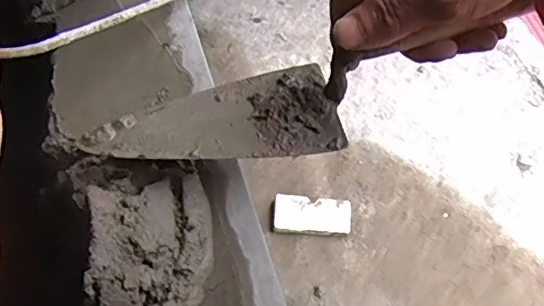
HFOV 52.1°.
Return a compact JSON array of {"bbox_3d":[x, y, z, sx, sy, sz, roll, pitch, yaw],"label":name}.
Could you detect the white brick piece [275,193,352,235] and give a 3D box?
[{"bbox_3d":[0.109,0.167,1.489,0.200,0.032,0.105,3,57,2],"label":"white brick piece"}]

